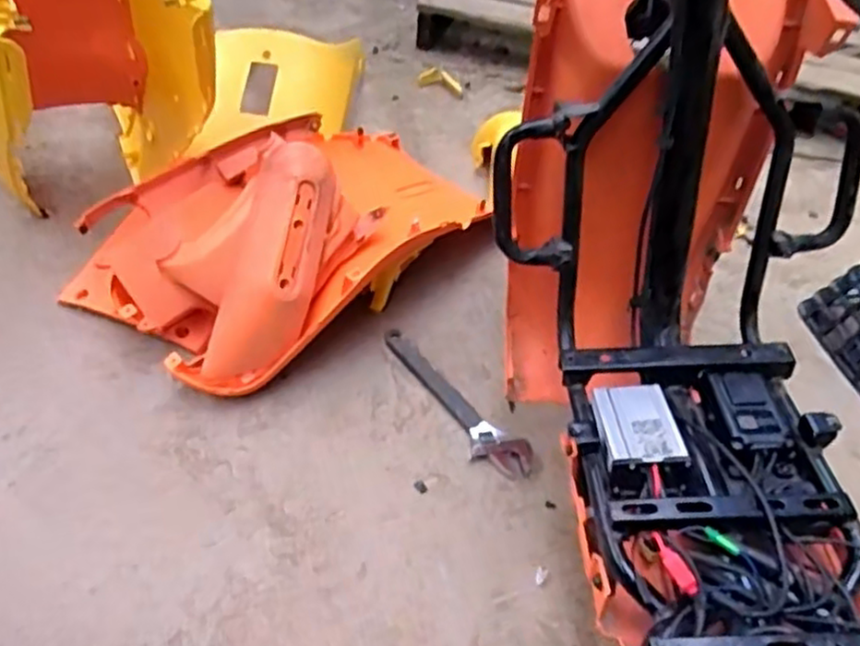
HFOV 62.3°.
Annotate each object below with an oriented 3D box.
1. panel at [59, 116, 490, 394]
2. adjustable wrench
[{"bbox_3d":[-0.179,-0.163,1.057,0.329,0.233,0.608,36,50,25],"label":"panel"},{"bbox_3d":[0.024,0.103,0.965,0.068,0.018,0.289,-29,56,-32],"label":"adjustable wrench"}]

